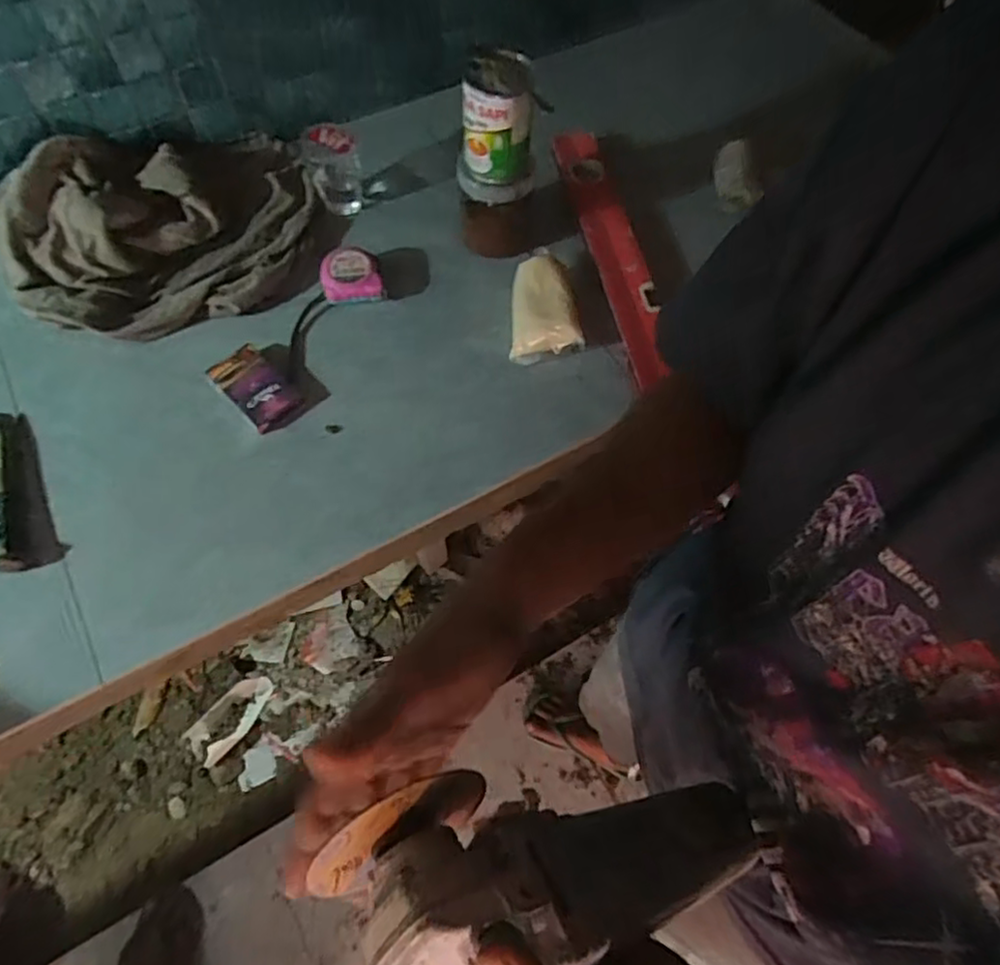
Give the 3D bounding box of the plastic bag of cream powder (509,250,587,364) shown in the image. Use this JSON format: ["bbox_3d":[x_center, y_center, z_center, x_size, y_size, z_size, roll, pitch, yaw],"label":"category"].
[{"bbox_3d":[0.044,-0.210,0.783,0.080,0.056,0.133,-8,63,-5],"label":"plastic bag of cream powder"}]

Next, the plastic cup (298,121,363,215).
[{"bbox_3d":[-0.208,-0.395,0.847,0.066,0.091,0.074,-15,64,-9],"label":"plastic cup"}]

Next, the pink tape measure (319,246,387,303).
[{"bbox_3d":[-0.172,-0.241,0.798,0.070,0.036,0.062,-6,63,-5],"label":"pink tape measure"}]

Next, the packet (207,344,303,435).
[{"bbox_3d":[-0.261,-0.102,0.733,0.057,0.019,0.104,-40,70,-19],"label":"packet"}]

